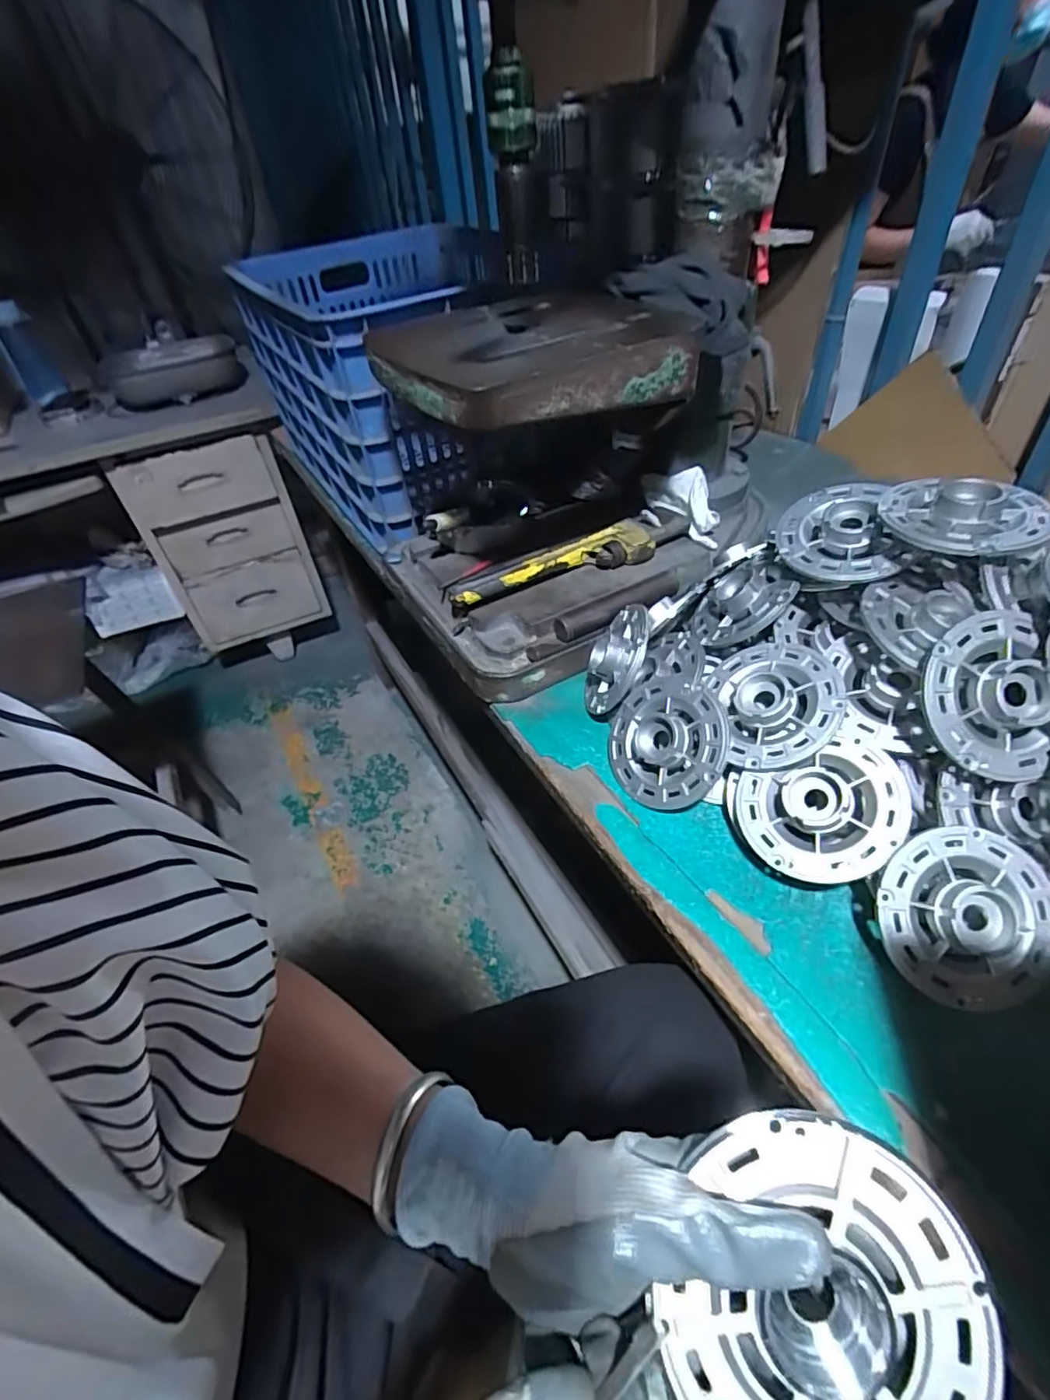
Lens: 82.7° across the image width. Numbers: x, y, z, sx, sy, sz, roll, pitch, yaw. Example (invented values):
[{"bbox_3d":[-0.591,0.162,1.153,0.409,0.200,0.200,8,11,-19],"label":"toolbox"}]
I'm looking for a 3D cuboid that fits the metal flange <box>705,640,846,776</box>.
[{"bbox_3d":[0.197,0.001,0.465,0.089,0.032,0.105,-22,49,21],"label":"metal flange"}]

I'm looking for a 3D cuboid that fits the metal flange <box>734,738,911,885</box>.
[{"bbox_3d":[0.214,0.082,0.431,0.113,0.032,0.092,-26,57,19],"label":"metal flange"}]

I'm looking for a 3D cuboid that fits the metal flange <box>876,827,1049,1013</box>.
[{"bbox_3d":[0.284,0.137,0.377,0.108,0.024,0.110,0,80,2],"label":"metal flange"}]

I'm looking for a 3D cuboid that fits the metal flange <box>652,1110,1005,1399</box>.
[{"bbox_3d":[0.102,0.203,0.198,0.099,0.013,0.106,20,76,13],"label":"metal flange"}]

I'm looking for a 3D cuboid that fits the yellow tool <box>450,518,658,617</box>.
[{"bbox_3d":[0.027,-0.148,0.659,0.227,0.028,0.058,-19,45,-13],"label":"yellow tool"}]

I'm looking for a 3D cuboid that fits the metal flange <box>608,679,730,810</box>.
[{"bbox_3d":[0.116,0.035,0.501,0.024,0.107,0.105,18,20,-45],"label":"metal flange"}]

